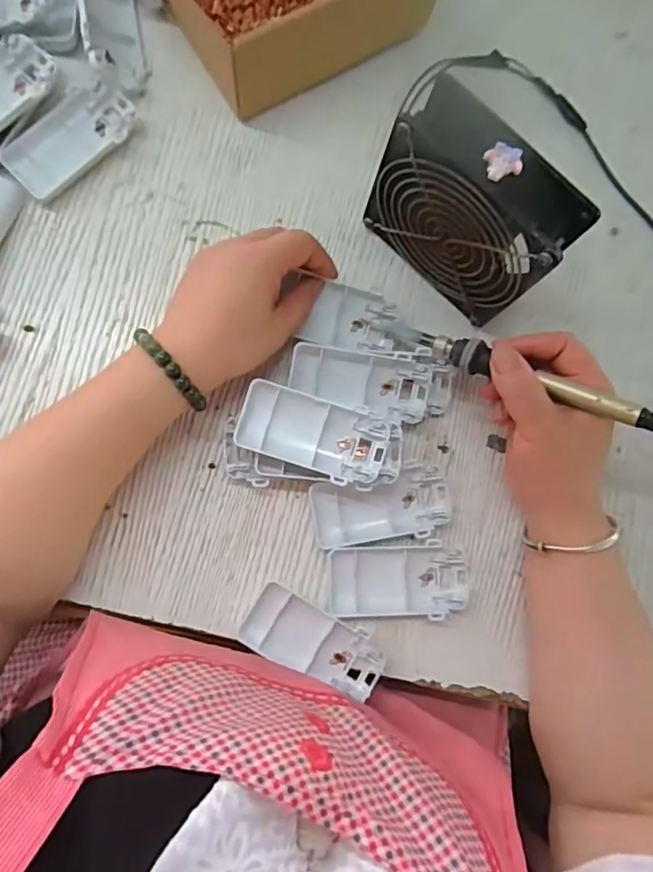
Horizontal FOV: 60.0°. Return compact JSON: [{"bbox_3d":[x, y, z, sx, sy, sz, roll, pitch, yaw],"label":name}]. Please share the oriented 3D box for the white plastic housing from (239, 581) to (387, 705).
[{"bbox_3d":[-0.007,0.135,0.374,0.092,0.016,0.042,27,83,-2],"label":"white plastic housing"}]

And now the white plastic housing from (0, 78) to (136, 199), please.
[{"bbox_3d":[-0.180,-0.209,0.399,0.094,0.012,0.047,-42,90,-7],"label":"white plastic housing"}]

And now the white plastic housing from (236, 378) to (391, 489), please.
[{"bbox_3d":[-0.009,-0.001,0.367,0.093,0.020,0.047,16,86,-5],"label":"white plastic housing"}]

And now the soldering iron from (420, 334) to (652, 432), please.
[{"bbox_3d":[0.144,-0.029,0.346,0.188,0.027,0.020,22,83,19],"label":"soldering iron"}]

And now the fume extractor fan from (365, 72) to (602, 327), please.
[{"bbox_3d":[0.088,-0.138,0.353,0.113,0.121,0.043,43,83,0],"label":"fume extractor fan"}]

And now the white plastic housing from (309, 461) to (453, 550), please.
[{"bbox_3d":[0.037,0.048,0.389,0.092,0.013,0.046,-12,86,-6],"label":"white plastic housing"}]

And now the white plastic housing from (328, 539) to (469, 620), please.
[{"bbox_3d":[0.049,0.098,0.384,0.093,0.013,0.046,-2,85,-5],"label":"white plastic housing"}]

